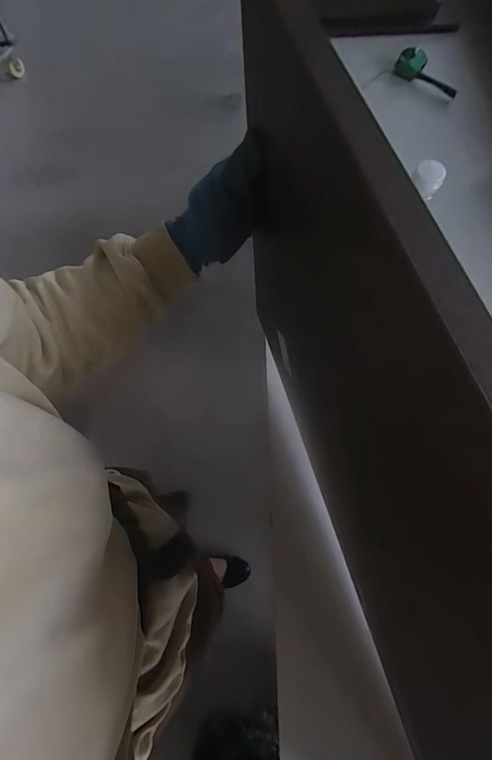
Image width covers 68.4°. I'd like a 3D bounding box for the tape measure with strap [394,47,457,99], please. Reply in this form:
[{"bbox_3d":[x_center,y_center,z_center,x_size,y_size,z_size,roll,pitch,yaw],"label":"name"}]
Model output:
[{"bbox_3d":[0.462,-0.766,0.914,0.063,0.046,0.178,-41,74,-13],"label":"tape measure with strap"}]

